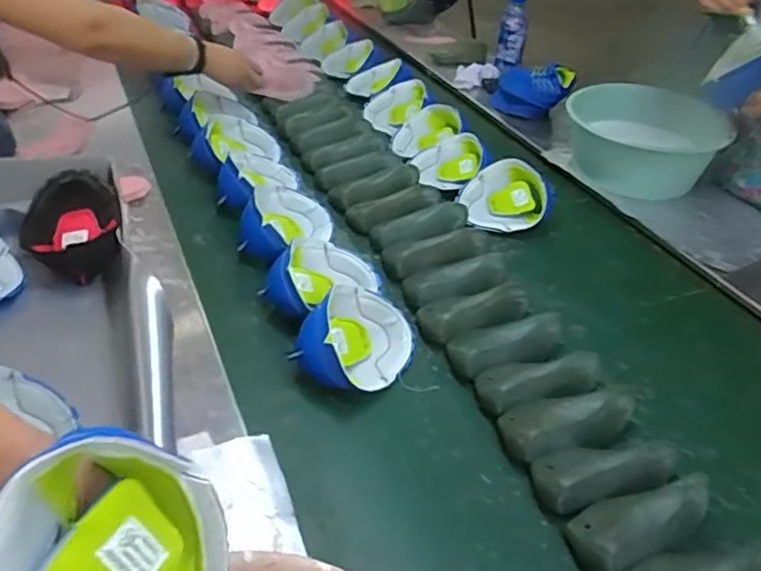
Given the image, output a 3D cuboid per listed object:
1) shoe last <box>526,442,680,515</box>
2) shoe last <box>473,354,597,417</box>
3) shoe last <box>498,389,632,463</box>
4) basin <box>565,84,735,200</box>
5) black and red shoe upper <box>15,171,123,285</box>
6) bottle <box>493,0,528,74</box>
[{"bbox_3d":[0.257,0.206,0.733,0.166,0.055,0.075,-8,39,-14],"label":"shoe last"},{"bbox_3d":[0.205,0.121,0.834,0.163,0.051,0.073,-7,39,-14],"label":"shoe last"},{"bbox_3d":[0.229,0.164,0.793,0.165,0.052,0.076,-10,40,-16],"label":"shoe last"},{"bbox_3d":[0.519,-0.295,1.319,0.303,0.127,0.303,2,38,-2],"label":"basin"},{"bbox_3d":[-0.440,-0.082,0.924,0.133,0.042,0.161,-24,69,-6],"label":"black and red shoe upper"},{"bbox_3d":[0.345,-0.665,1.672,0.072,0.174,0.060,6,38,3],"label":"bottle"}]

